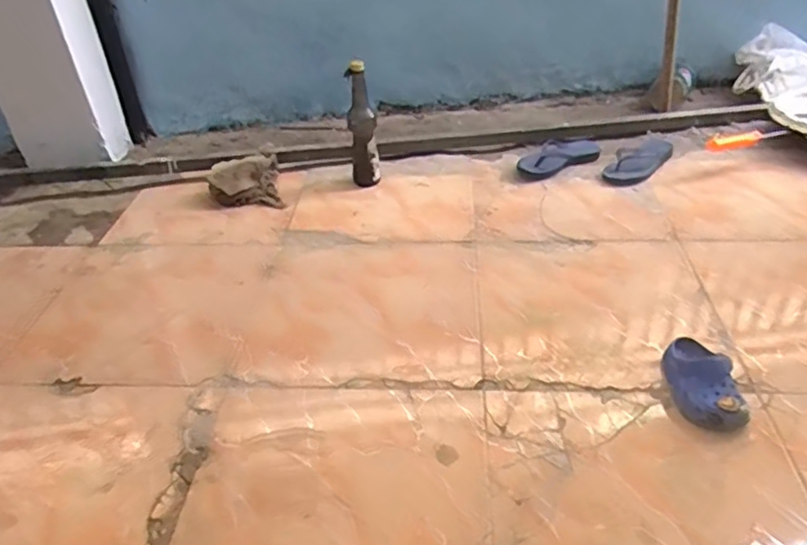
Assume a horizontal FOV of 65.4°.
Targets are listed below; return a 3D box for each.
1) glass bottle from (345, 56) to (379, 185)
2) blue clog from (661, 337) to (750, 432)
[{"bbox_3d":[-0.092,-0.326,1.389,0.061,0.287,0.064,-4,38,-1],"label":"glass bottle"},{"bbox_3d":[0.435,0.151,0.916,0.088,0.059,0.153,-1,38,3],"label":"blue clog"}]

